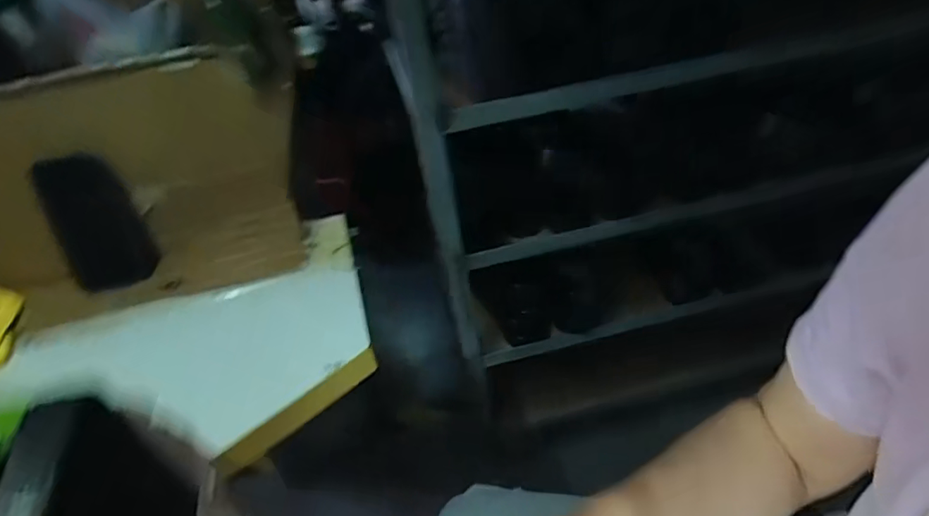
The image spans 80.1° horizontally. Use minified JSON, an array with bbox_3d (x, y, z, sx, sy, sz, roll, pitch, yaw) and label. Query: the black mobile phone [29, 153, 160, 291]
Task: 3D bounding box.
[{"bbox_3d":[-0.451,-0.043,0.676,0.094,0.167,0.012,-18,30,-18],"label":"black mobile phone"}]

